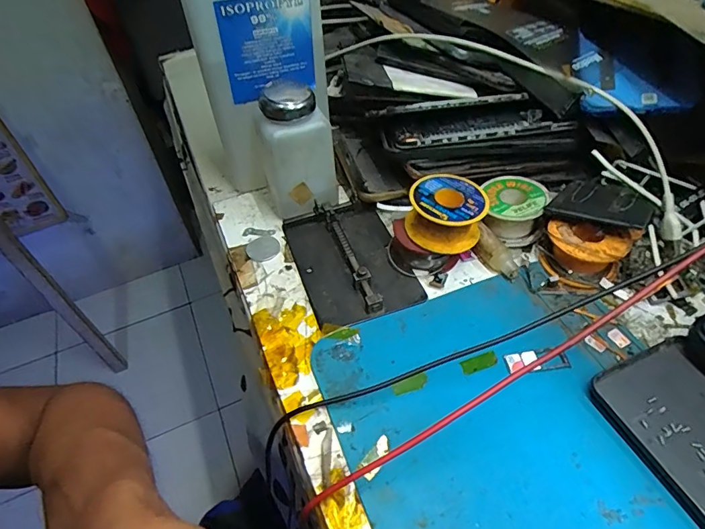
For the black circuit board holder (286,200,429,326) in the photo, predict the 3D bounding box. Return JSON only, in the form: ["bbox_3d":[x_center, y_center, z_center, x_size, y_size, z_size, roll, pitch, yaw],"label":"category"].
[{"bbox_3d":[-0.003,-0.007,0.349,0.078,0.014,0.116,-17,49,-10],"label":"black circuit board holder"}]

